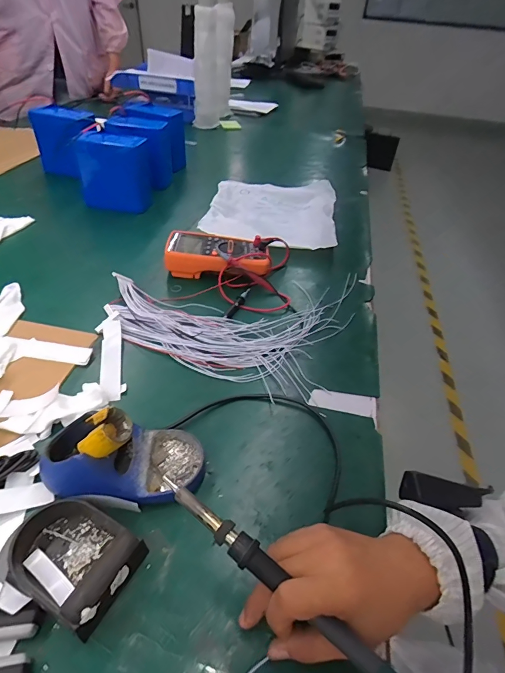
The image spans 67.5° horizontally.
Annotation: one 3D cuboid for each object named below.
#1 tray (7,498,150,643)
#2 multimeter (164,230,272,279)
[{"bbox_3d":[-0.159,0.186,0.327,0.110,0.032,0.074,23,45,19],"label":"tray"},{"bbox_3d":[-0.061,-0.150,0.691,0.189,0.044,0.103,8,42,3],"label":"multimeter"}]

